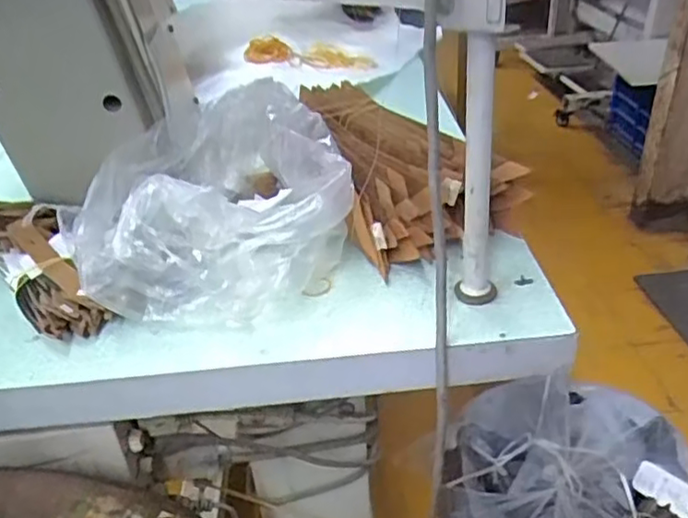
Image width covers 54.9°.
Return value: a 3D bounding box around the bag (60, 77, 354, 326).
[{"bbox_3d":[-0.095,-0.049,0.503,0.184,0.098,0.229,-5,35,-4],"label":"bag"}]

